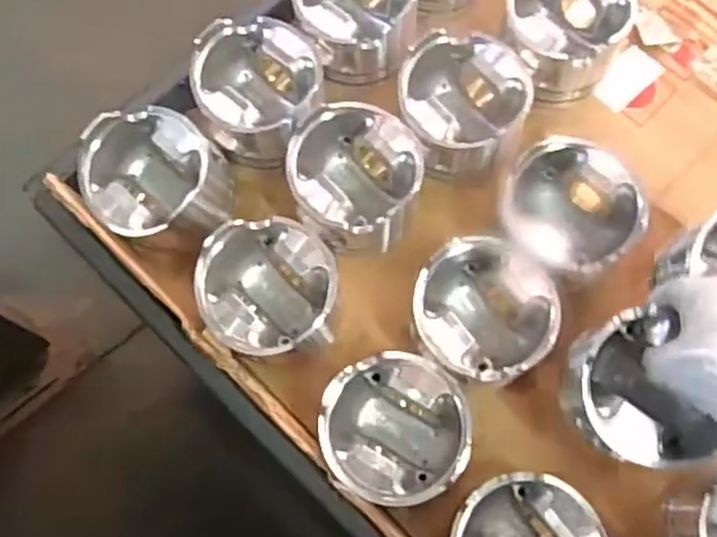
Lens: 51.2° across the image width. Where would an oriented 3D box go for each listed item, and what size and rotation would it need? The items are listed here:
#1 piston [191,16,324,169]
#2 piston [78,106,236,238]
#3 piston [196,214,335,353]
[{"bbox_3d":[-0.088,-0.162,0.677,0.106,0.081,0.109,0,72,-1],"label":"piston"},{"bbox_3d":[-0.175,-0.075,0.664,0.114,0.092,0.112,-30,75,-10],"label":"piston"},{"bbox_3d":[-0.074,0.023,0.634,0.107,0.102,0.107,0,72,-1],"label":"piston"}]

